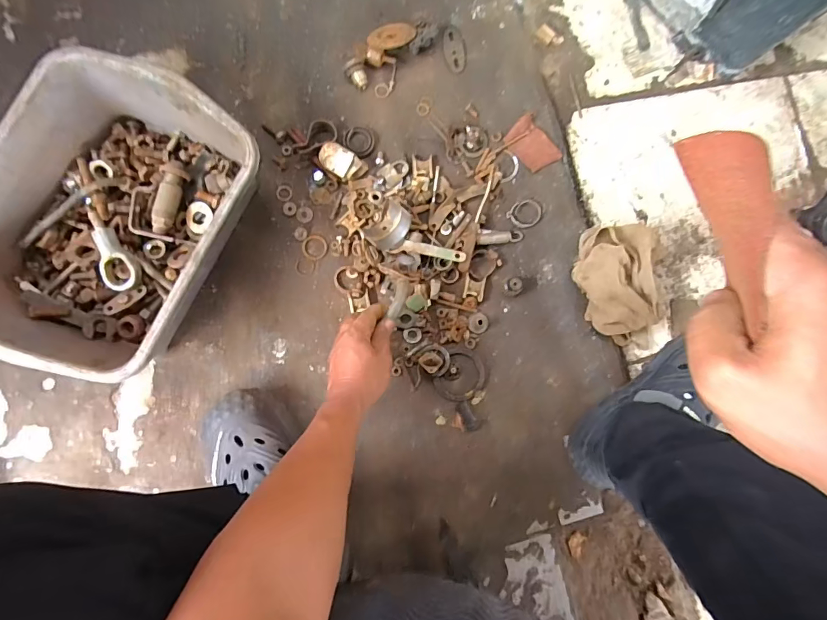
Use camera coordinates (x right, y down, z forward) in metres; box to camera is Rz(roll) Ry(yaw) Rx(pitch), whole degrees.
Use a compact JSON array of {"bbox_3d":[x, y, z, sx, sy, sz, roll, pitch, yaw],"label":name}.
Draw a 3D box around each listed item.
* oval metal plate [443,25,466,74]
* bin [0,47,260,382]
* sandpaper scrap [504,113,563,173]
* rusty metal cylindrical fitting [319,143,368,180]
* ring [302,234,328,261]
[{"bbox_3d":[0.060,-0.385,0.642,0.031,0.004,0.066,-12,92,-2],"label":"oval metal plate"},{"bbox_3d":[-0.357,-0.106,0.530,0.252,0.119,0.343,27,83,-2],"label":"bin"},{"bbox_3d":[0.176,-0.244,0.642,0.052,0.009,0.078,-40,89,-7],"label":"sandpaper scrap"},{"bbox_3d":[-0.099,-0.205,0.604,0.061,0.033,0.034,24,83,-2],"label":"rusty metal cylindrical fitting"},{"bbox_3d":[-0.139,-0.089,0.614,0.035,0.004,0.036,0,85,-5],"label":"ring"}]

